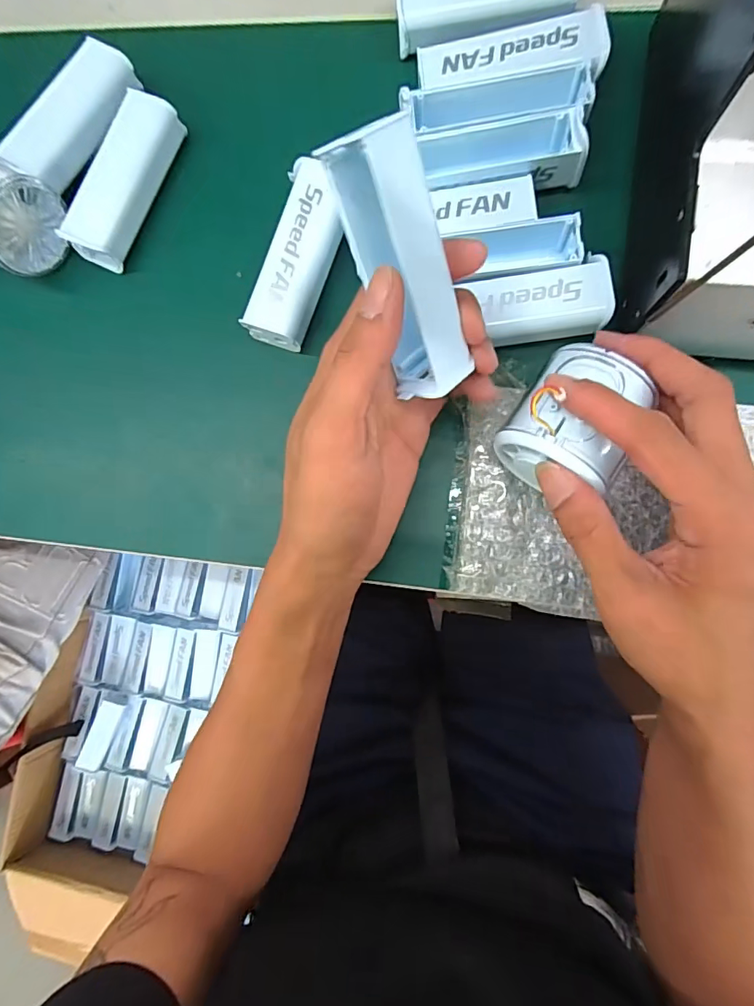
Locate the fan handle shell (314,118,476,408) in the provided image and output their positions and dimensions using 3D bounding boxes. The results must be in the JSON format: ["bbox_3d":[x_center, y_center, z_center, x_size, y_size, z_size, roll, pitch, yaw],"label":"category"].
[{"bbox_3d":[0.013,-0.092,0.197,0.034,0.023,0.098,-22,124,4],"label":"fan handle shell"}]

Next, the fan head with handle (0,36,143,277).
[{"bbox_3d":[-0.201,-0.215,0.305,0.063,0.063,0.152,34,90,9],"label":"fan head with handle"}]

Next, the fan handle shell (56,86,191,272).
[{"bbox_3d":[-0.157,-0.199,0.304,0.030,0.026,0.100,24,89,9],"label":"fan handle shell"}]

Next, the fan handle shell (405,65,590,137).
[{"bbox_3d":[0.066,-0.223,0.277,0.101,0.024,0.025,-6,85,7],"label":"fan handle shell"}]

